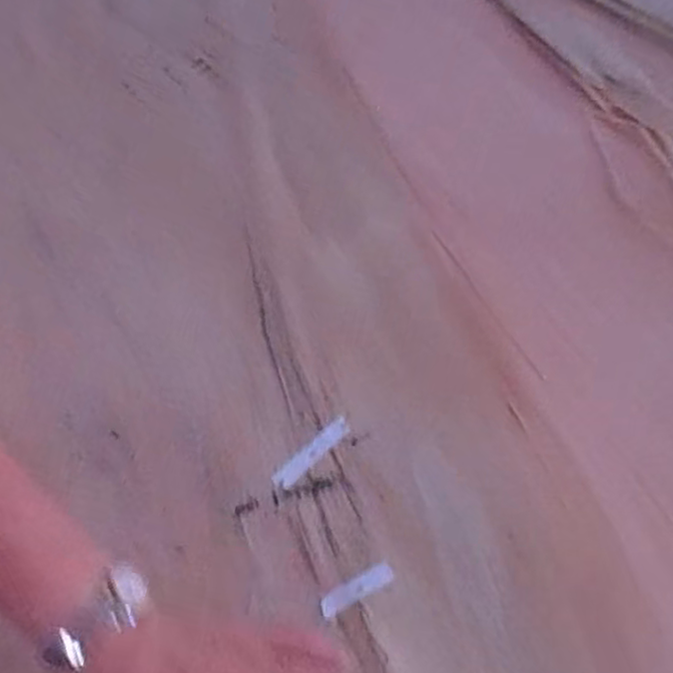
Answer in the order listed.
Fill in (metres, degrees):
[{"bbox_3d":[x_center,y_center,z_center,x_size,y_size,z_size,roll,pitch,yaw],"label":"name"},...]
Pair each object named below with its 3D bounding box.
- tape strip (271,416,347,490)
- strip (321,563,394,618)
[{"bbox_3d":[-0.018,0.088,0.517,0.014,0.004,0.070,45,66,9],"label":"tape strip"},{"bbox_3d":[0.015,0.179,0.484,0.056,0.008,0.014,-25,73,-17],"label":"strip"}]

